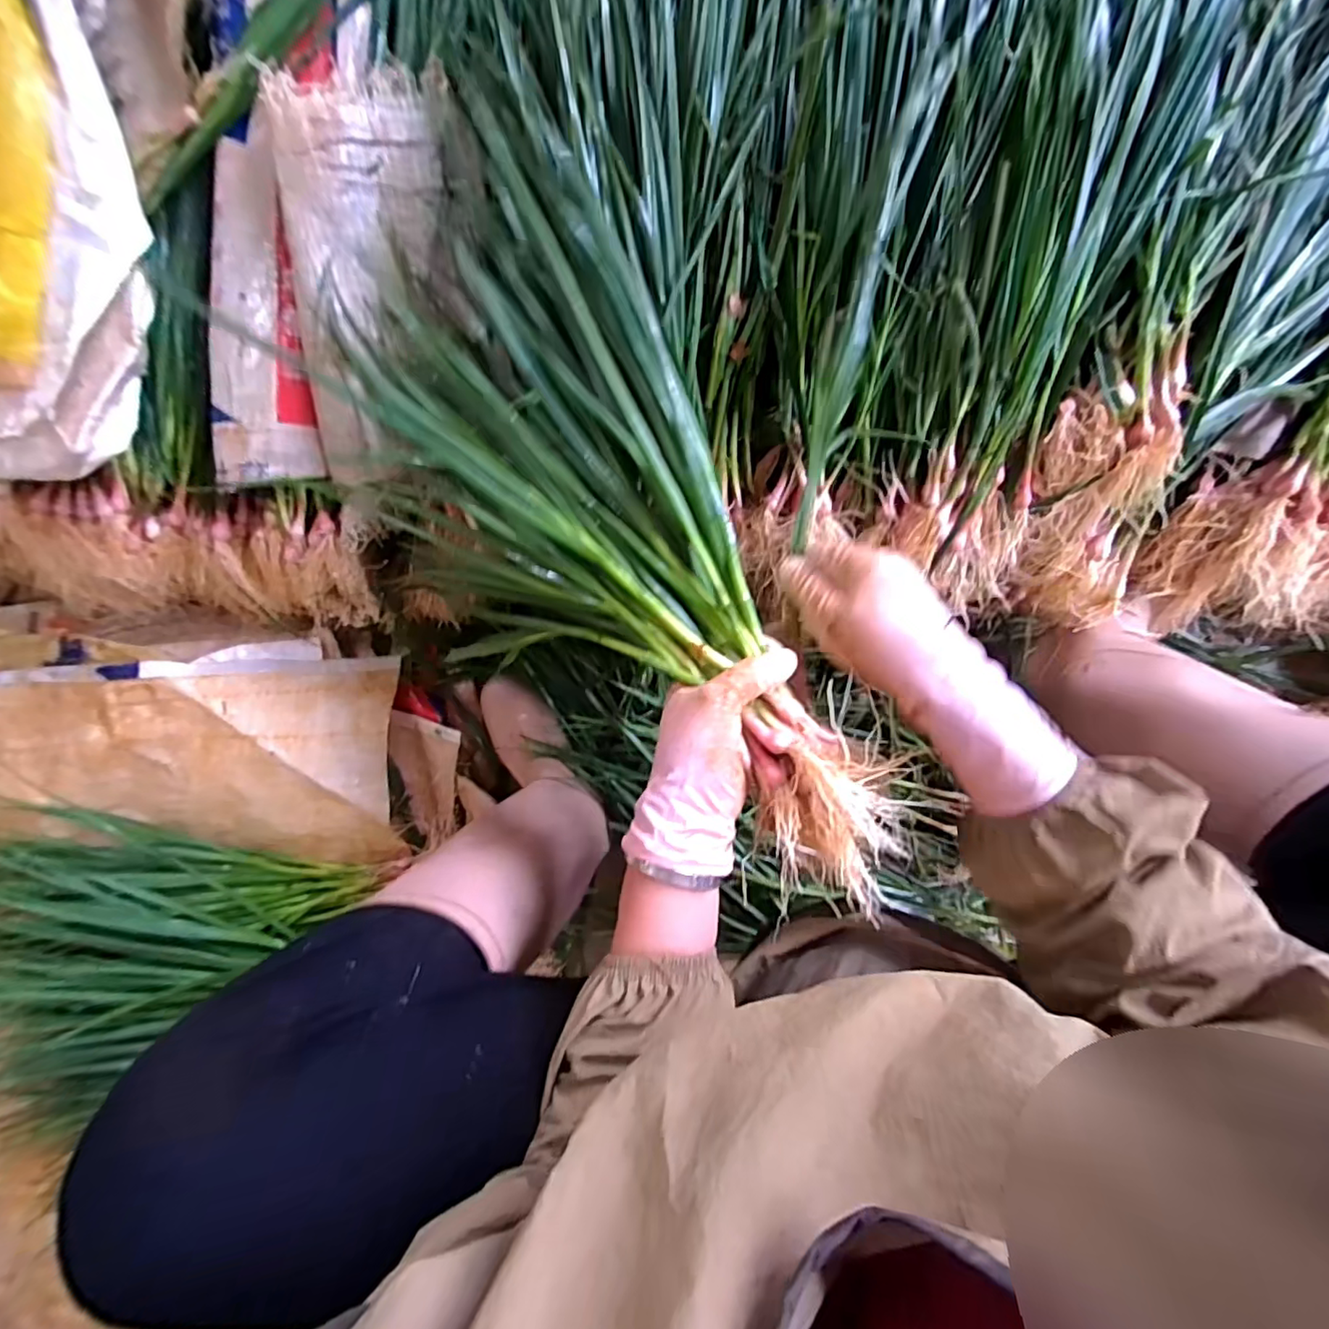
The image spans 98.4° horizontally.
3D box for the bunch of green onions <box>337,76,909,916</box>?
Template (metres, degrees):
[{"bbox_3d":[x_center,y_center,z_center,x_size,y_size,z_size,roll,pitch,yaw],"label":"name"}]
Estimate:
[{"bbox_3d":[-0.045,-0.102,0.412,0.248,0.102,0.563,-32,80,3],"label":"bunch of green onions"}]

